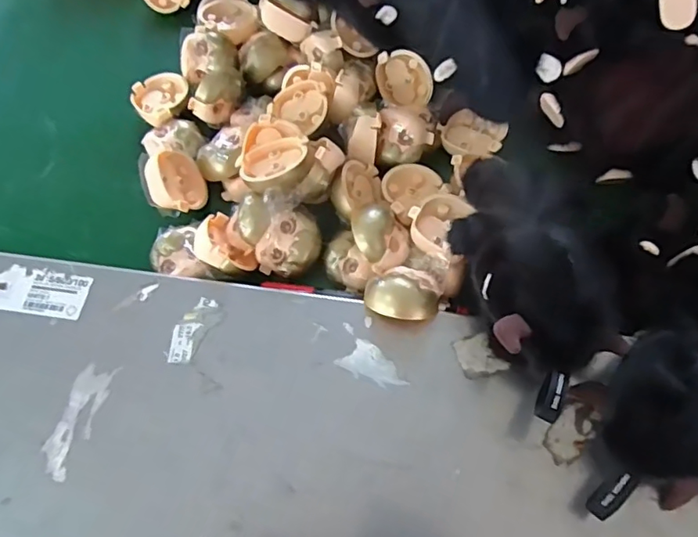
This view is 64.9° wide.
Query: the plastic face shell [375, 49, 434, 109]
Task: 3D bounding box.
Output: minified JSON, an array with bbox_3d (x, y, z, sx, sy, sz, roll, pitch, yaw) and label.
[{"bbox_3d":[0.046,-0.155,0.449,0.047,0.044,0.020,16,36,8],"label":"plastic face shell"}]

